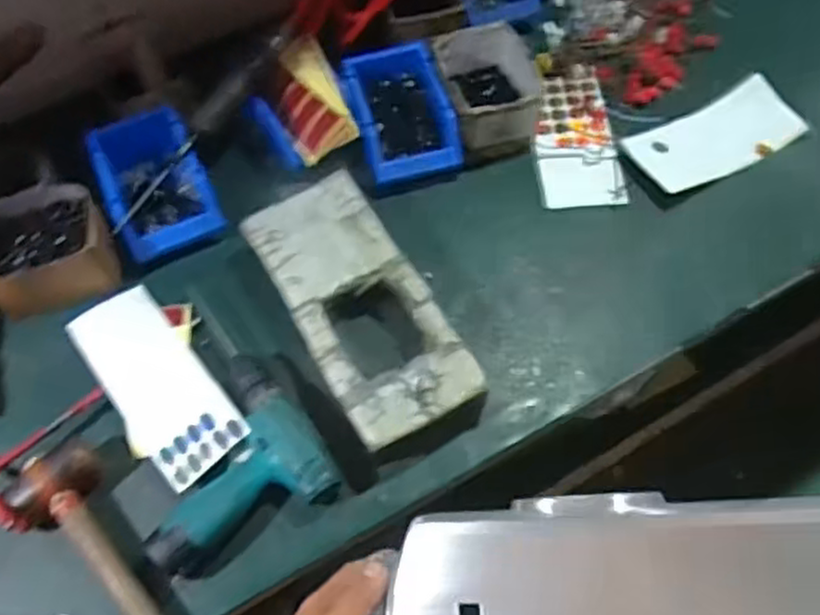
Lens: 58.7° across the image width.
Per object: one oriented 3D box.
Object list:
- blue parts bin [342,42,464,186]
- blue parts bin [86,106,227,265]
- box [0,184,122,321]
[{"bbox_3d":[-0.014,-0.253,0.974,0.125,0.081,0.186,-15,61,-7],"label":"blue parts bin"},{"bbox_3d":[-0.321,-0.151,0.918,0.127,0.081,0.189,-22,62,-10],"label":"blue parts bin"},{"bbox_3d":[-0.431,-0.066,0.864,0.151,0.074,0.126,-23,62,-11],"label":"box"}]

